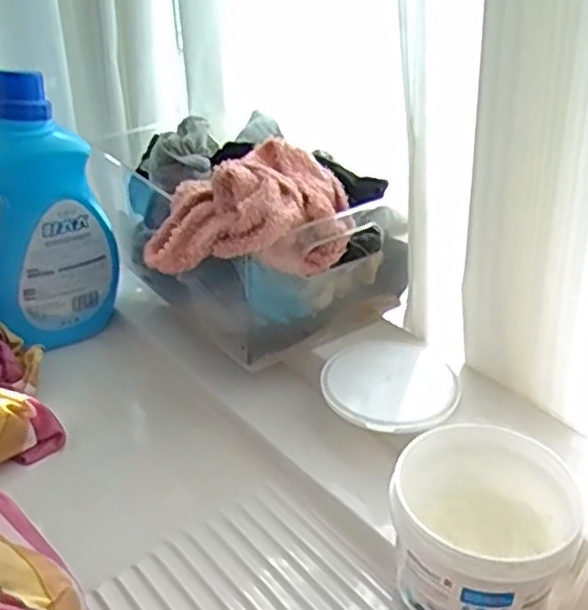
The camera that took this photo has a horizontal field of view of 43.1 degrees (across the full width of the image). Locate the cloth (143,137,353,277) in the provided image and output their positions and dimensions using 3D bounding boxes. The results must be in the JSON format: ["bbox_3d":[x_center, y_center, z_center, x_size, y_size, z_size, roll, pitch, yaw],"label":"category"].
[{"bbox_3d":[-0.035,-0.080,0.650,0.160,0.095,0.145,4,35,8],"label":"cloth"}]

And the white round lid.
[{"bbox_3d":[0.088,0.068,0.676,0.117,0.013,0.124,-1,35,1],"label":"white round lid"}]

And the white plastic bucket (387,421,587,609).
[{"bbox_3d":[0.127,0.164,0.521,0.115,0.104,0.115,-1,35,1],"label":"white plastic bucket"}]

